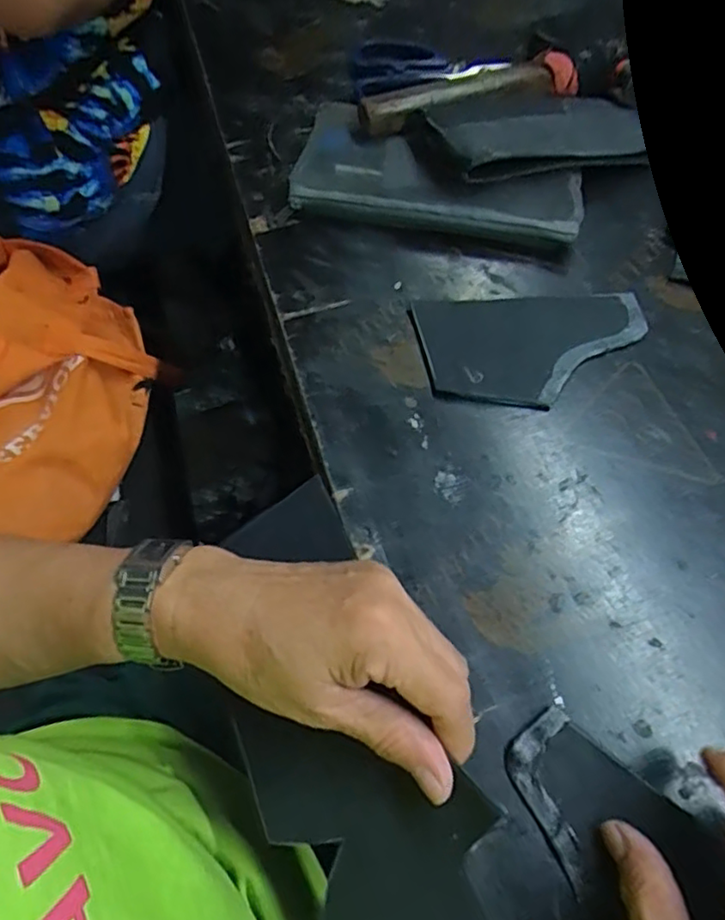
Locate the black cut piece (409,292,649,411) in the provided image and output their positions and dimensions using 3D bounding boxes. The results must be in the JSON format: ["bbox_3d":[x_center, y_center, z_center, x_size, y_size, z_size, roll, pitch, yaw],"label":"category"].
[{"bbox_3d":[0.107,-0.071,0.392,0.141,0.005,0.082,-3,63,0],"label":"black cut piece"}]

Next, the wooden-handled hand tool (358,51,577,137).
[{"bbox_3d":[0.078,-0.271,0.461,0.165,0.034,0.027,-17,64,-7],"label":"wooden-handled hand tool"}]

